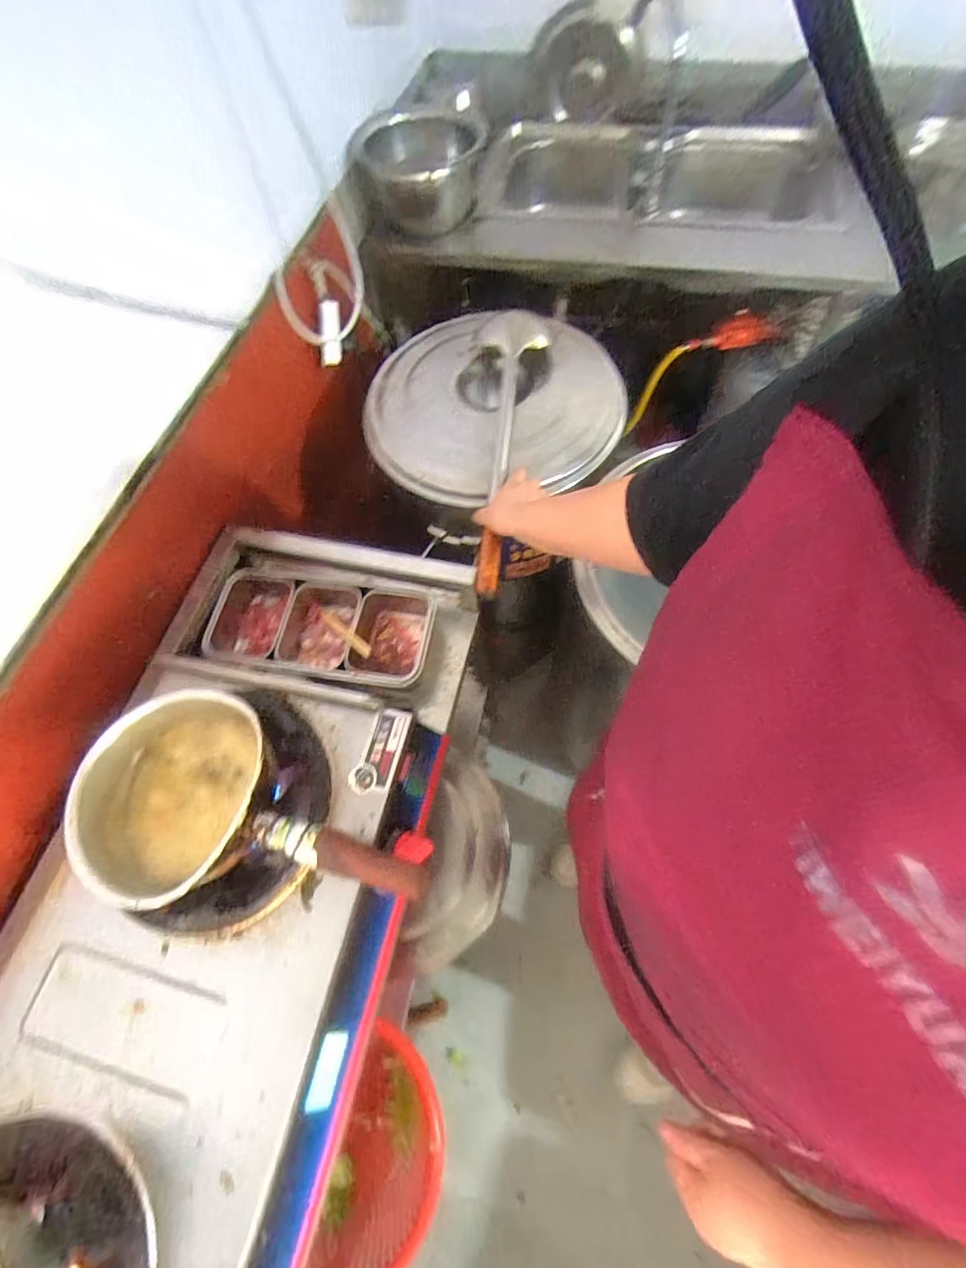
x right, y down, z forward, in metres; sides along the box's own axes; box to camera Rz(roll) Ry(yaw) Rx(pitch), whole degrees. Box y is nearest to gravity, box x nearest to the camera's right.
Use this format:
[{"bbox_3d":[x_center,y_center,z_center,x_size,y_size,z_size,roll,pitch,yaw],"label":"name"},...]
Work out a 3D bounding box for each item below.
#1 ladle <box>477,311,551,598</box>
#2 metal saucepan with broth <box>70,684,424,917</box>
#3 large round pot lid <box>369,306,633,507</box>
[{"bbox_3d":[0.033,-0.287,0.772,0.099,0.049,0.488,4,73,4],"label":"ladle"},{"bbox_3d":[-0.225,0.169,0.484,0.350,0.114,0.176,14,66,22],"label":"metal saucepan with broth"},{"bbox_3d":[0.023,-0.381,0.831,0.395,0.070,0.374,-1,65,2],"label":"large round pot lid"}]

